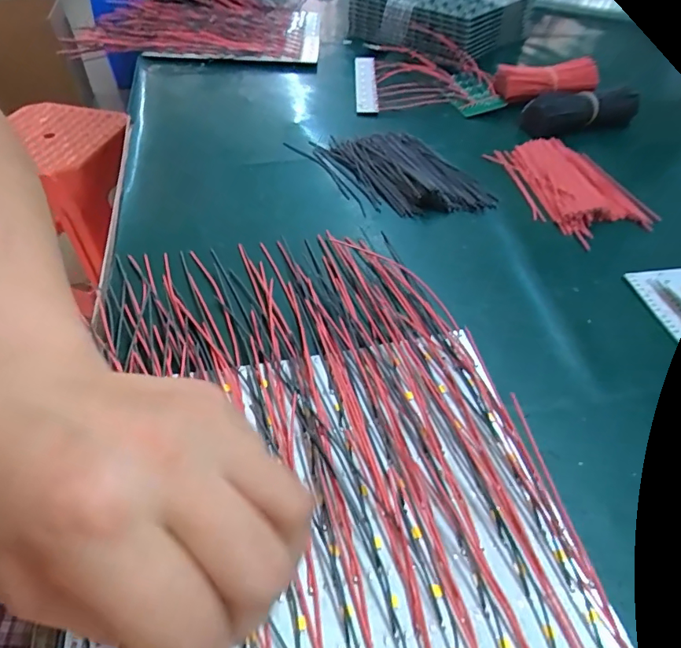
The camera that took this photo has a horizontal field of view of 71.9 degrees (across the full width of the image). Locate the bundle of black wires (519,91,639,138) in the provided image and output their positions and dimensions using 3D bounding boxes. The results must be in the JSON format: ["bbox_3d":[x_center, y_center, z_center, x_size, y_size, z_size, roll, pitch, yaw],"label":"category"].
[{"bbox_3d":[0.241,-0.214,0.475,0.113,0.037,0.027,-7,48,-9],"label":"bundle of black wires"}]

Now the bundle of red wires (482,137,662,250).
[{"bbox_3d":[0.190,-0.122,0.402,0.081,0.018,0.137,-21,52,-20],"label":"bundle of red wires"}]

